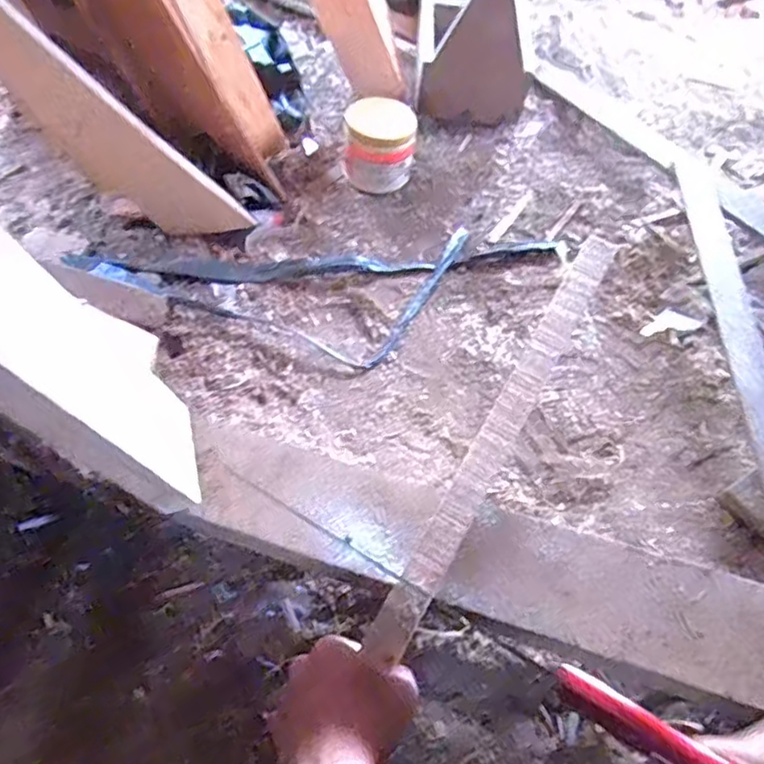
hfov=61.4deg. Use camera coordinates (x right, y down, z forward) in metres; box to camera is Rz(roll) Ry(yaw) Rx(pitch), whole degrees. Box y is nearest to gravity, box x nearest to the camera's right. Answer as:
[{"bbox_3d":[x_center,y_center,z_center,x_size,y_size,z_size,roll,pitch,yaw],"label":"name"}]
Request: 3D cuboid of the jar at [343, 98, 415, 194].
[{"bbox_3d":[-0.003,-0.338,0.918,0.100,0.095,0.090,6,55,4],"label":"jar"}]

